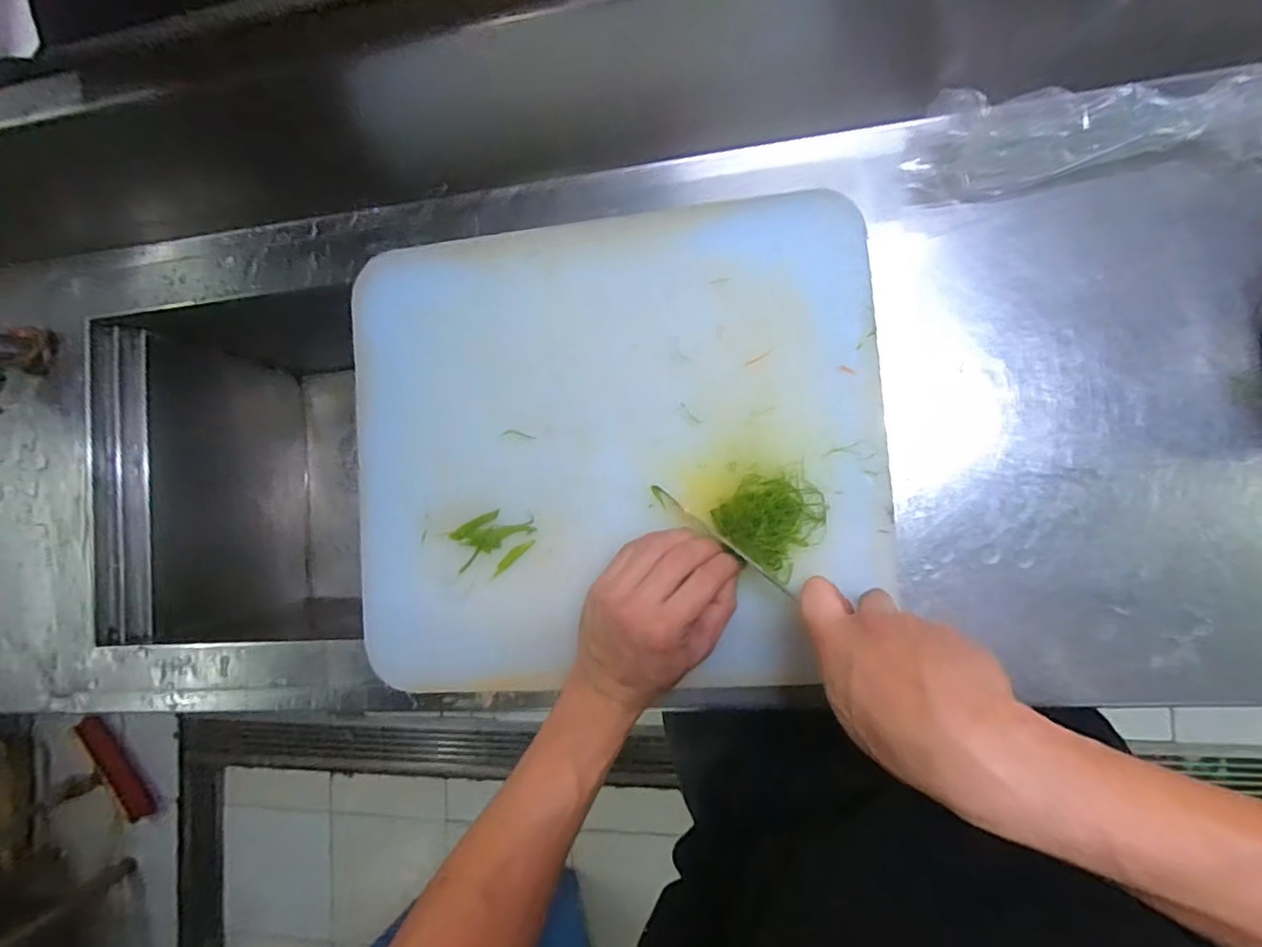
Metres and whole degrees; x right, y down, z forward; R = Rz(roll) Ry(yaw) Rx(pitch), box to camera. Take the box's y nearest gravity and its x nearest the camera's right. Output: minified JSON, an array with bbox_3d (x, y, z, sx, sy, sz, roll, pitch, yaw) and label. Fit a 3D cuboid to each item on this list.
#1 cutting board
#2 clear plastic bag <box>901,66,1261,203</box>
[{"bbox_3d":[-0.018,-0.017,0.428,0.377,0.033,0.334,-4,88,10],"label":"cutting board"},{"bbox_3d":[0.339,-0.232,0.392,0.280,0.047,0.059,-2,87,11],"label":"clear plastic bag"}]

